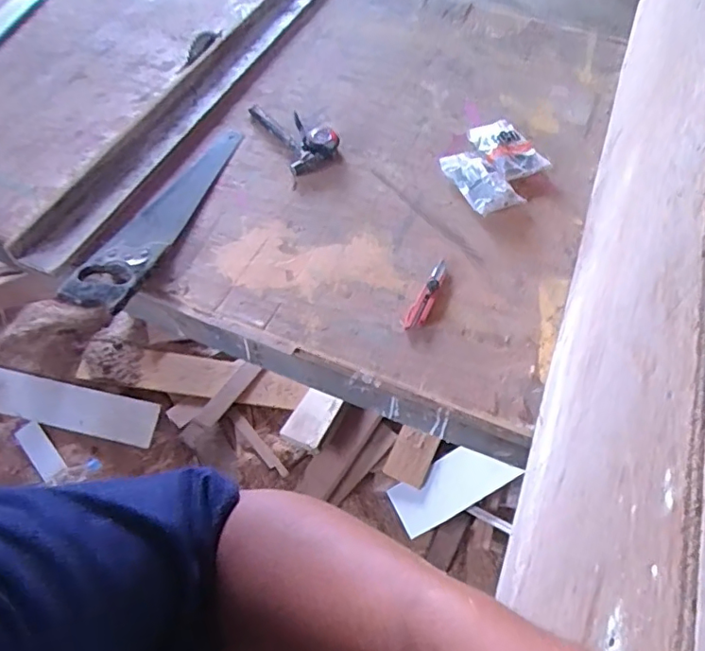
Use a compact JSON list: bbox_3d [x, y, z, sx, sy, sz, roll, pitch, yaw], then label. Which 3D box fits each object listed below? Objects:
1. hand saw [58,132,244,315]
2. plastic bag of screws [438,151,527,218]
[{"bbox_3d":[-0.341,-0.221,1.052,0.118,0.027,0.485,22,58,13],"label":"hand saw"},{"bbox_3d":[0.255,-0.290,1.116,0.102,0.036,0.167,-24,59,-17],"label":"plastic bag of screws"}]

